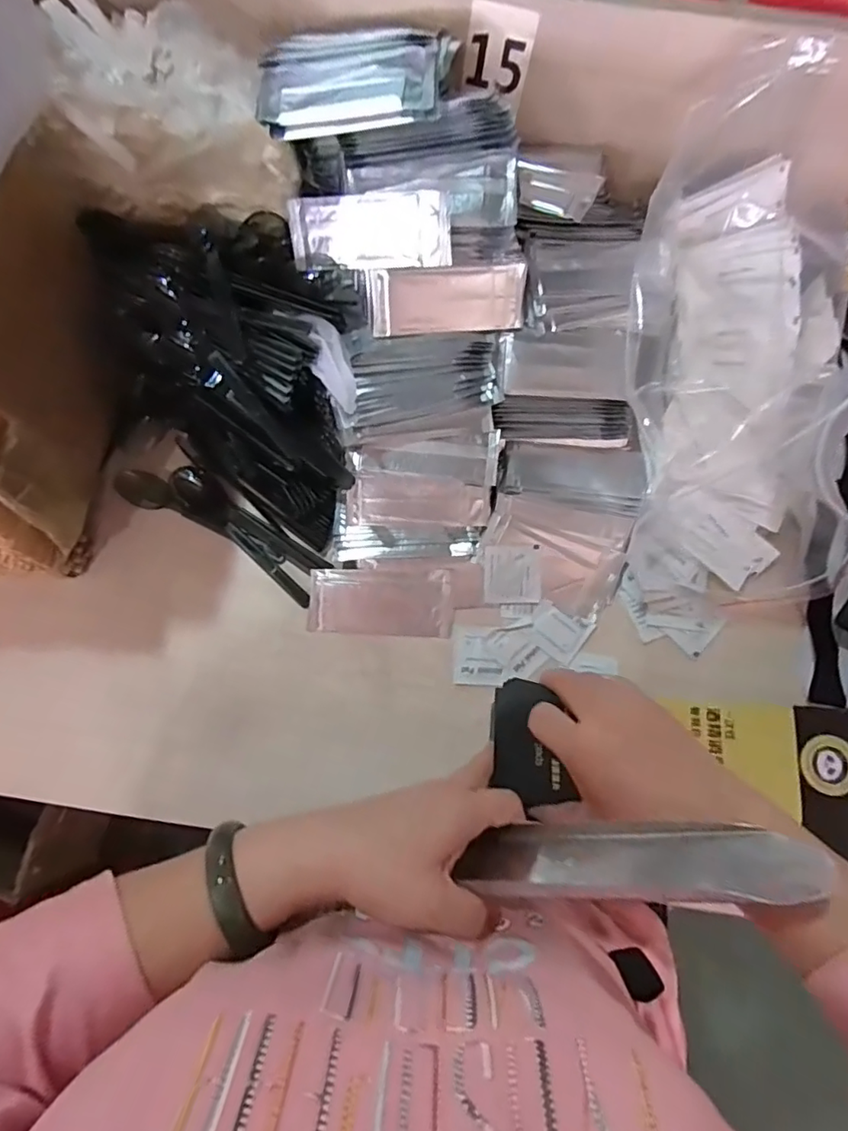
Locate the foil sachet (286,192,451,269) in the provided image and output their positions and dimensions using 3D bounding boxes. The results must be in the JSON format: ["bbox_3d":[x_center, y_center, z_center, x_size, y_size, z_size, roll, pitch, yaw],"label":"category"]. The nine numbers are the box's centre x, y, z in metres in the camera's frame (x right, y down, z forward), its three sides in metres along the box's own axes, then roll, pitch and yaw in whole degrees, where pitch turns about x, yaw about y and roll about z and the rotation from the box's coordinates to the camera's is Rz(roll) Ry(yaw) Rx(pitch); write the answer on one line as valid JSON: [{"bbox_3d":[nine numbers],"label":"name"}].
[{"bbox_3d":[-0.042,-0.254,0.421,0.126,0.047,0.006,7,37,14],"label":"foil sachet"}]

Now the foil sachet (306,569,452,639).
[{"bbox_3d":[-0.038,0.032,0.480,0.123,0.012,0.054,3,76,1],"label":"foil sachet"}]

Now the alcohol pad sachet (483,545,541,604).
[{"bbox_3d":[0.078,0.008,0.482,0.049,0.004,0.051,-1,94,-2],"label":"alcohol pad sachet"}]

